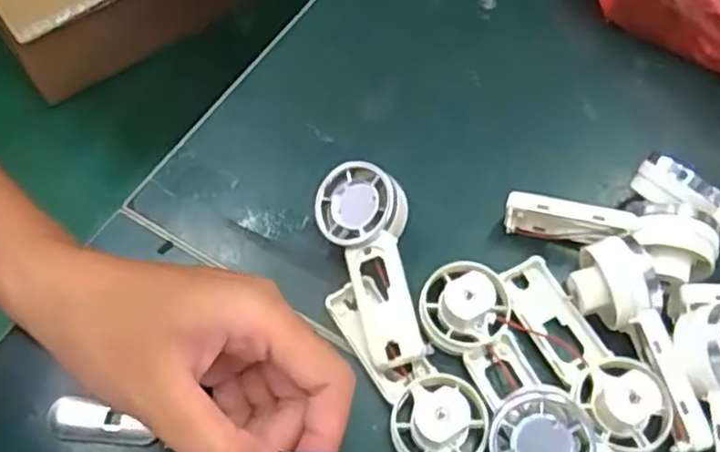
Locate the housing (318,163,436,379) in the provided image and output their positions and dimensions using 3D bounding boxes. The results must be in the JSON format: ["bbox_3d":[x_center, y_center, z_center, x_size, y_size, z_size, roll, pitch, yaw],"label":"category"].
[{"bbox_3d":[0.007,0.018,0.316,0.039,0.018,0.093,-20,72,14],"label":"housing"}]

